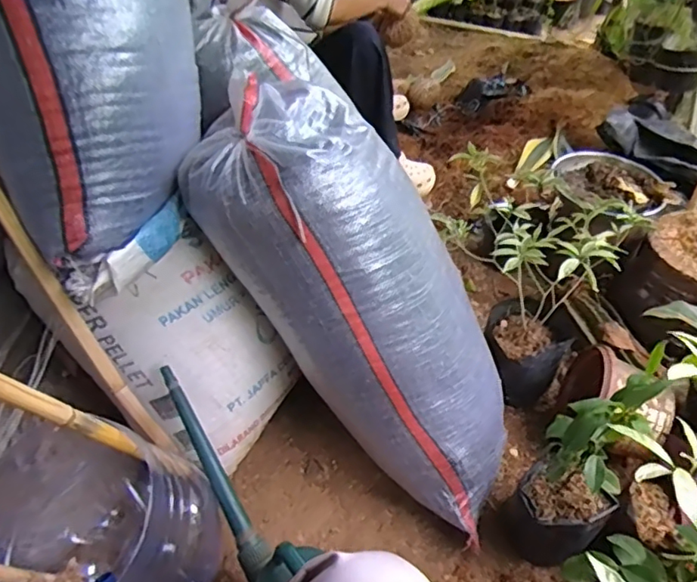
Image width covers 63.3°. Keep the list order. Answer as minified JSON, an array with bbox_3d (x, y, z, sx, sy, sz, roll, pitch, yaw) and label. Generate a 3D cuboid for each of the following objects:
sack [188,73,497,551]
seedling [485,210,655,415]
[{"bbox_3d":[0.051,0.010,0.836,0.293,0.675,0.199,-39,14,-36],"label":"sack"},{"bbox_3d":[0.357,0.023,1.015,0.186,0.363,0.282,30,49,33],"label":"seedling"}]

